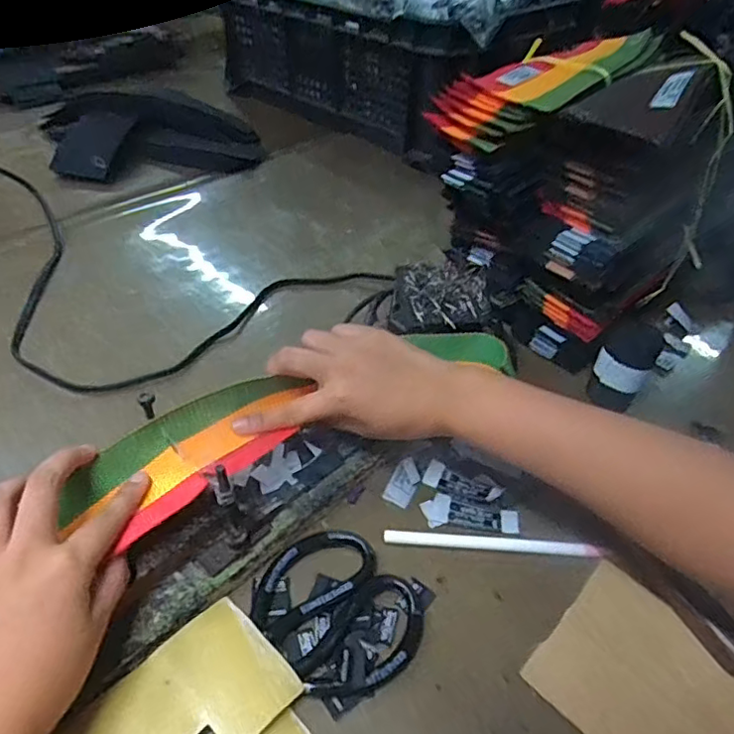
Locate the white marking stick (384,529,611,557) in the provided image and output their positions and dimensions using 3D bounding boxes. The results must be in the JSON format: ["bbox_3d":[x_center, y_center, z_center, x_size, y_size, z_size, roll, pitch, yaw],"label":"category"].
[{"bbox_3d":[0.092,0.127,0.419,0.157,0.009,0.011,6,43,-1],"label":"white marking stick"}]

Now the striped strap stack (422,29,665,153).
[{"bbox_3d":[0.194,-0.286,0.579,0.099,0.041,0.344,31,50,24],"label":"striped strap stack"}]

